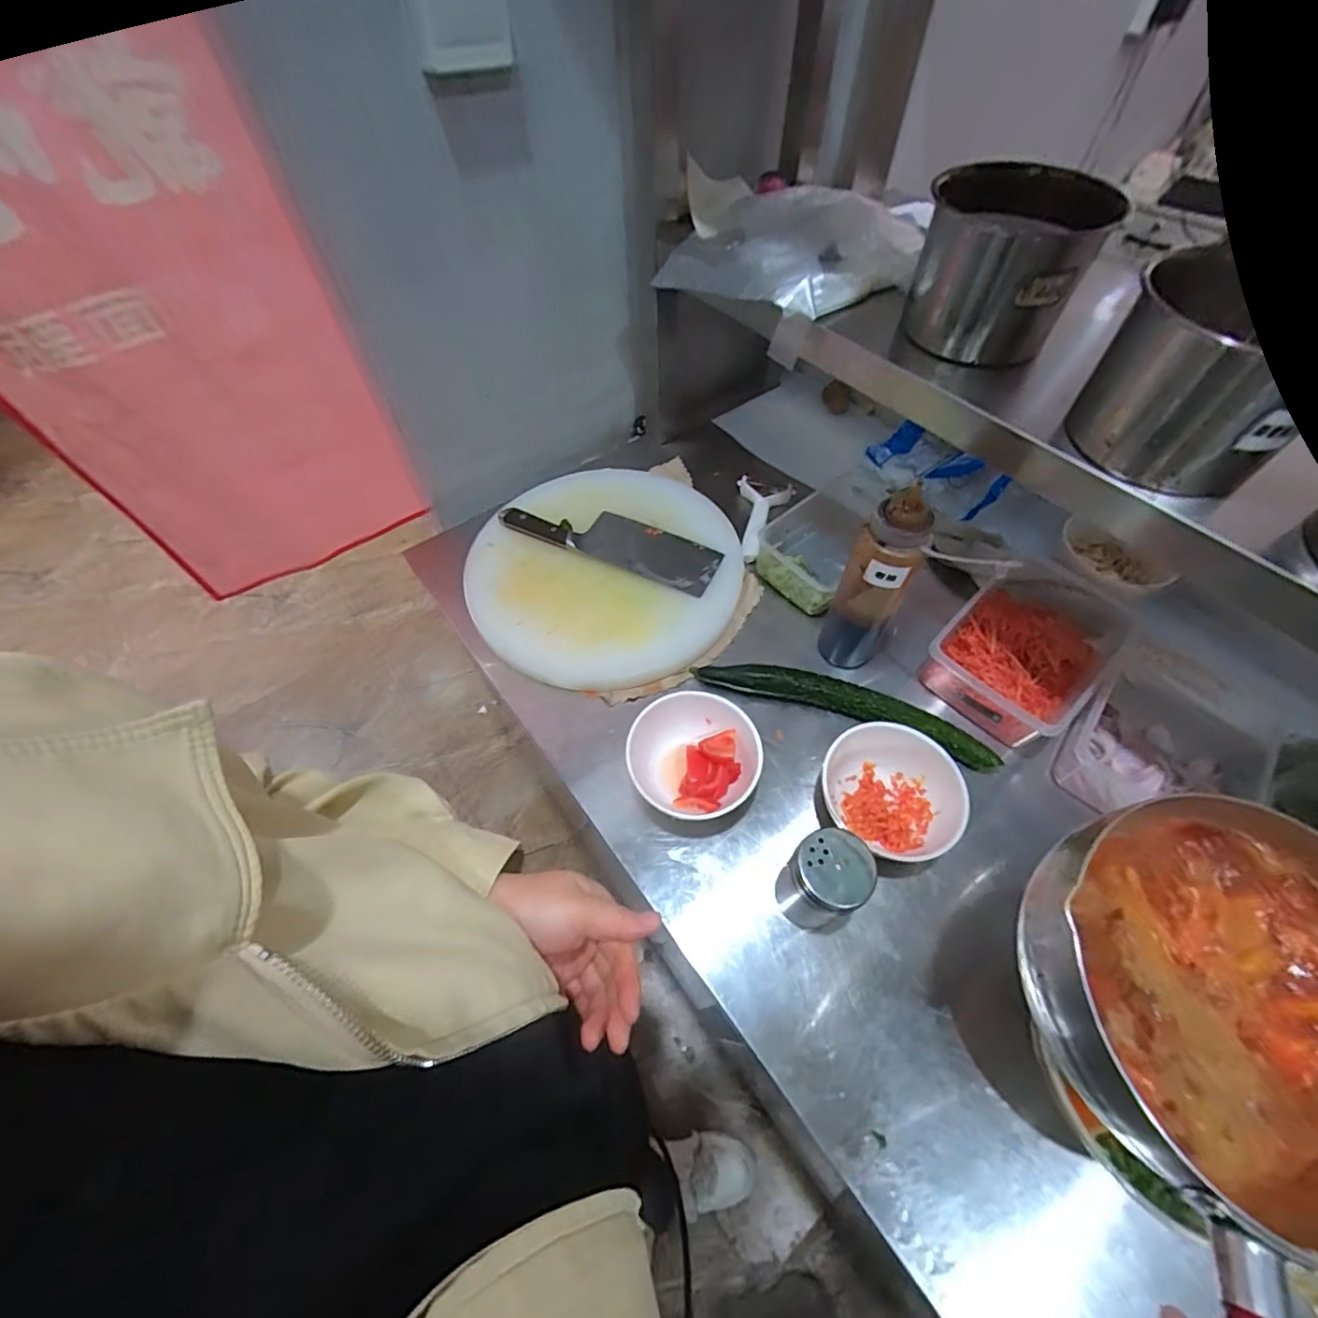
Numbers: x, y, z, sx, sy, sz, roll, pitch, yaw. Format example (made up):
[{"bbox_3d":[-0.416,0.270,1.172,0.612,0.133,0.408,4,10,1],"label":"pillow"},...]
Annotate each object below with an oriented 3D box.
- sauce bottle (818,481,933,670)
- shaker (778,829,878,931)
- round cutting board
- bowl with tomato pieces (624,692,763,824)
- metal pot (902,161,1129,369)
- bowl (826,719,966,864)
[{"bbox_3d":[0.236,-0.077,0.601,0.072,0.224,0.060,27,58,16],"label":"sauce bottle"},{"bbox_3d":[0.146,0.200,0.500,0.059,0.113,0.062,1,55,-2],"label":"shaker"},{"bbox_3d":[-0.070,-0.132,0.768,0.351,0.039,0.376,1,55,-2],"label":"round cutting board"},{"bbox_3d":[0.041,0.102,0.592,0.130,0.071,0.137,1,55,-2],"label":"bowl with tomato pieces"},{"bbox_3d":[0.323,-0.373,0.527,0.136,0.116,0.150,32,60,18],"label":"metal pot"},{"bbox_3d":[0.235,0.138,0.567,0.133,0.065,0.135,-24,60,-18],"label":"bowl"}]

